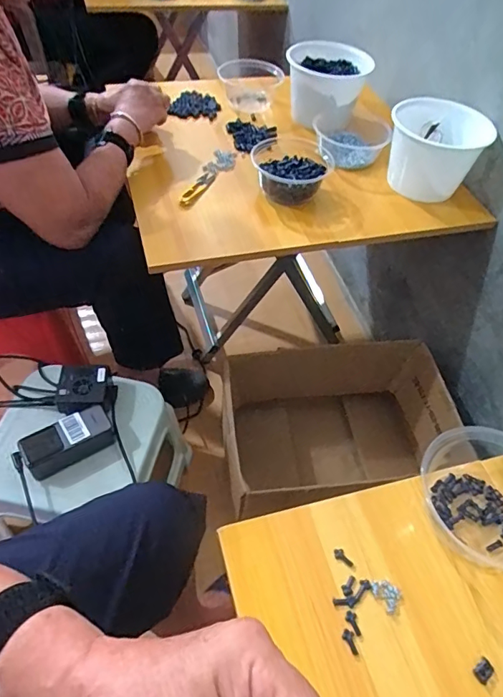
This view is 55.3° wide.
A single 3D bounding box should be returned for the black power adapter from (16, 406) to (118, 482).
[{"bbox_3d":[-0.282,0.144,0.740,0.131,0.050,0.060,-24,58,-21],"label":"black power adapter"}]

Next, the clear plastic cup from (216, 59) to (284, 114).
[{"bbox_3d":[-0.008,-0.583,1.045,0.135,0.064,0.115,21,54,11],"label":"clear plastic cup"}]

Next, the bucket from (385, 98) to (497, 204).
[{"bbox_3d":[0.330,-0.362,0.870,0.157,0.131,0.157,2,53,-3],"label":"bucket"}]

